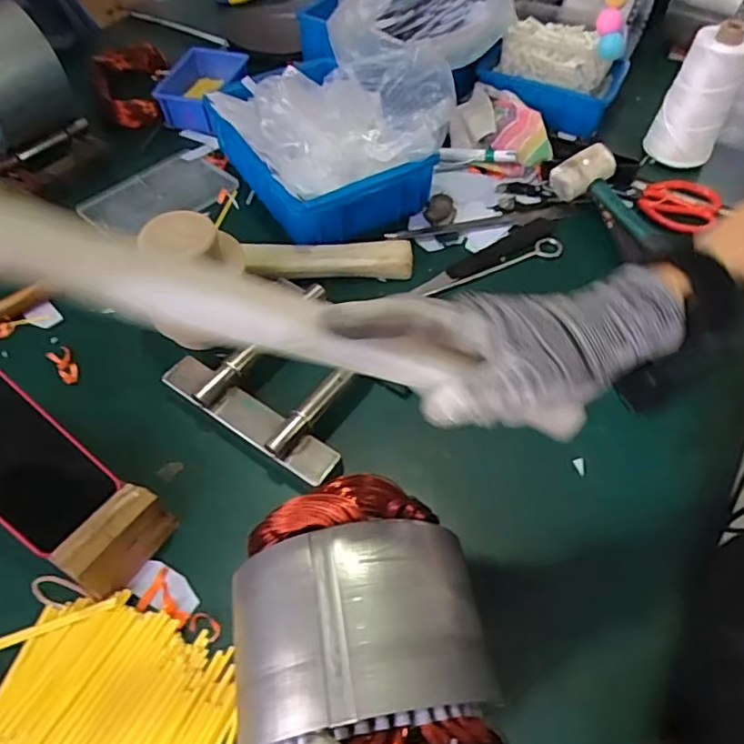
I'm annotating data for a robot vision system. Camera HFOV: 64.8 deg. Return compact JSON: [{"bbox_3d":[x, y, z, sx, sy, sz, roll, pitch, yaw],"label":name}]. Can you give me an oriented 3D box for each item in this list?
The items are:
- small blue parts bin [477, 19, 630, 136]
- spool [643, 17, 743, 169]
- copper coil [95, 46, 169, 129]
[{"bbox_3d":[0.269,-0.433,0.863,0.162,0.095,0.166,-37,61,-24],"label":"small blue parts bin"},{"bbox_3d":[0.440,-0.378,0.792,0.082,0.168,0.084,17,44,9],"label":"spool"},{"bbox_3d":[-0.368,-0.440,0.894,0.094,0.060,0.151,-6,55,-7],"label":"copper coil"}]

